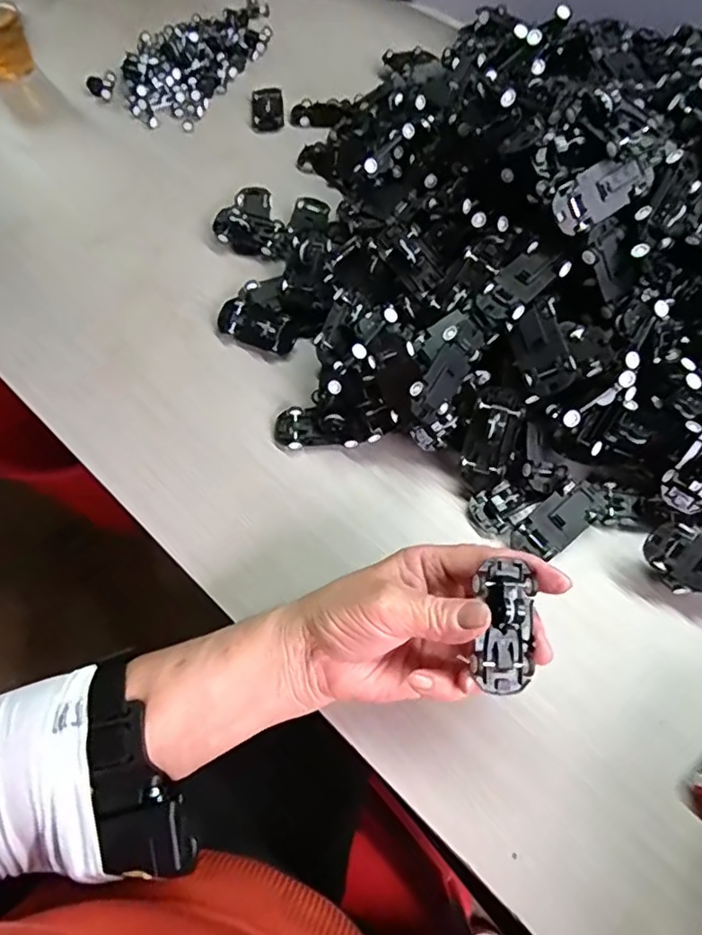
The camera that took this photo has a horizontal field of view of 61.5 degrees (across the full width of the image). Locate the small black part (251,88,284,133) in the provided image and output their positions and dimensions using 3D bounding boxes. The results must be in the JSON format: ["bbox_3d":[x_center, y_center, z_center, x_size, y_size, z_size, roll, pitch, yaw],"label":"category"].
[{"bbox_3d":[-0.085,-0.362,0.596,0.032,0.008,0.064,-5,63,-1],"label":"small black part"}]

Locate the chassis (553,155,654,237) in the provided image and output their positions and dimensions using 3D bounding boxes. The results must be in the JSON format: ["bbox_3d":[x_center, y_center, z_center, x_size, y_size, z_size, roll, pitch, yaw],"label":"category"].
[{"bbox_3d":[0.150,-0.164,0.350,0.063,0.004,0.030,-33,108,2],"label":"chassis"}]

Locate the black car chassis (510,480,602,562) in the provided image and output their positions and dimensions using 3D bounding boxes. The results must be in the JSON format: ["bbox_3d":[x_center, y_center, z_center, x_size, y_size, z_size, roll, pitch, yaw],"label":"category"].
[{"bbox_3d":[0.136,0.033,0.382,0.067,0.016,0.030,-36,68,-16],"label":"black car chassis"}]

